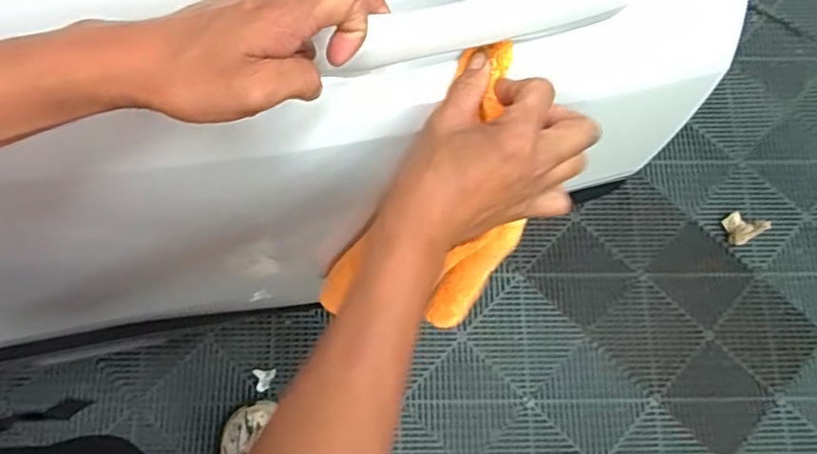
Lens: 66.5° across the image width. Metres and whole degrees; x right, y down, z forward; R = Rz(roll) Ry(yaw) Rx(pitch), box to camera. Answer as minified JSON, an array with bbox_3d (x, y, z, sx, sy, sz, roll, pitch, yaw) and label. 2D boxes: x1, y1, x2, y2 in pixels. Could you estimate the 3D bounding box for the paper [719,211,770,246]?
[{"bbox_3d":[0.827,-0.001,1.545,0.082,0.052,0.080,-31,77,-9],"label":"paper"}]

